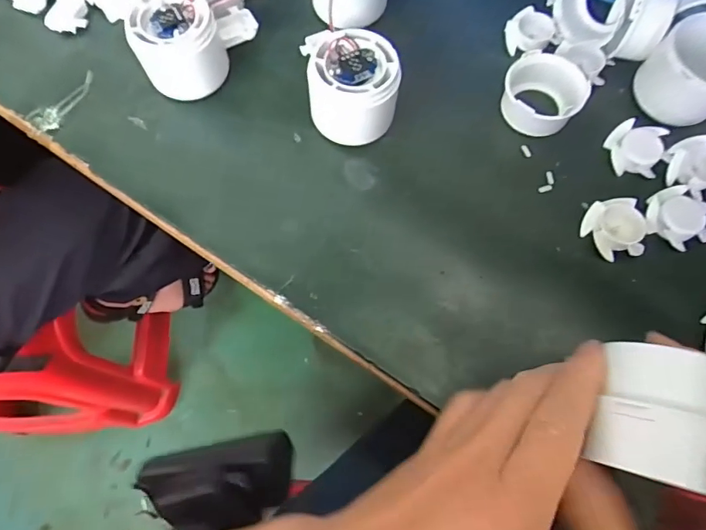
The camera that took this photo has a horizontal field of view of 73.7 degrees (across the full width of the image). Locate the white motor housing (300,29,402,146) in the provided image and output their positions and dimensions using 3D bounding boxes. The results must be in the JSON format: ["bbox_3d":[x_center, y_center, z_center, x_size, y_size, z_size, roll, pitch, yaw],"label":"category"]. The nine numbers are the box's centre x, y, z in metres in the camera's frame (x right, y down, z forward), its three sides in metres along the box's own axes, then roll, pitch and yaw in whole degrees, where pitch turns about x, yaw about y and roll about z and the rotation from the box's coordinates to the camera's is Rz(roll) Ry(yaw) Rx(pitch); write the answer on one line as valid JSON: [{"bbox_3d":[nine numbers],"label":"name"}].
[{"bbox_3d":[0.000,-0.118,0.317,0.058,0.053,0.056,0,71,1],"label":"white motor housing"}]

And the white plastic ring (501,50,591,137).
[{"bbox_3d":[0.132,-0.123,0.331,0.053,0.030,0.063,8,72,4],"label":"white plastic ring"}]

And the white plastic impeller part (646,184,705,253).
[{"bbox_3d":[0.210,-0.031,0.305,0.037,0.012,0.038,0,71,-1],"label":"white plastic impeller part"}]

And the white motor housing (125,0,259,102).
[{"bbox_3d":[-0.117,-0.159,0.335,0.055,0.049,0.076,38,75,11],"label":"white motor housing"}]

